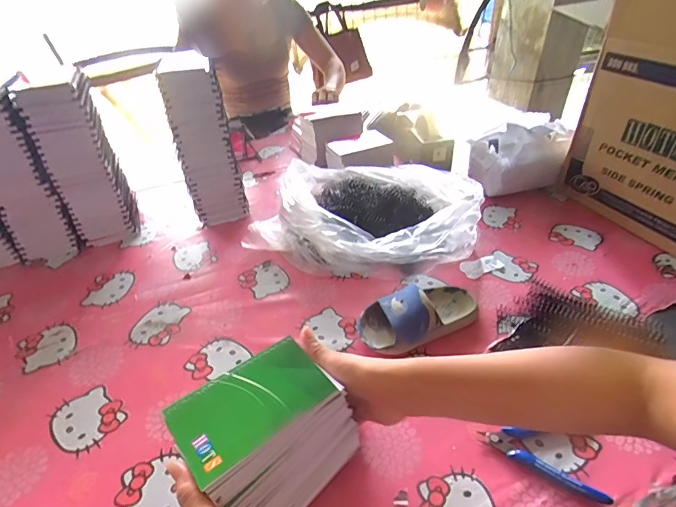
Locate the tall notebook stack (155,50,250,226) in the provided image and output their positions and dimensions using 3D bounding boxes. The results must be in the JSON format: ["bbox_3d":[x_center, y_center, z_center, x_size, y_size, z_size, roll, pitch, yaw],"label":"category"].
[{"bbox_3d":[-0.251,-0.203,0.759,0.105,0.294,0.096,-17,40,-18],"label":"tall notebook stack"}]

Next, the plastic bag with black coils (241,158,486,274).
[{"bbox_3d":[0.050,-0.072,0.717,0.376,0.116,0.267,16,41,22],"label":"plastic bag with black coils"}]

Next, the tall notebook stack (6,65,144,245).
[{"bbox_3d":[-0.455,-0.161,0.725,0.101,0.283,0.115,-19,41,-20],"label":"tall notebook stack"}]

